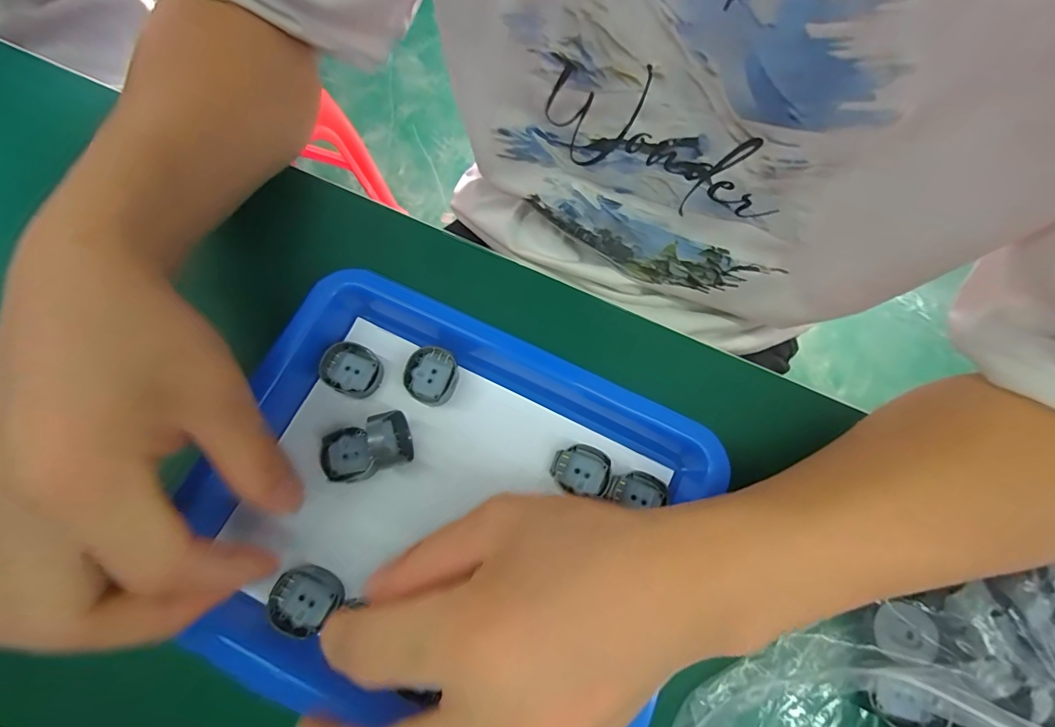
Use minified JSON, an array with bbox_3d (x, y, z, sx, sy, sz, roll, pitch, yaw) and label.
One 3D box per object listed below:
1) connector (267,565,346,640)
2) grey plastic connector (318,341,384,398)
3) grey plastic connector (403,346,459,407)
[{"bbox_3d":[-0.098,0.104,0.202,0.029,0.011,0.026,20,74,4],"label":"connector"},{"bbox_3d":[-0.088,0.003,0.233,0.028,0.011,0.025,22,75,5],"label":"grey plastic connector"},{"bbox_3d":[-0.049,0.007,0.236,0.026,0.013,0.028,20,74,4],"label":"grey plastic connector"}]

